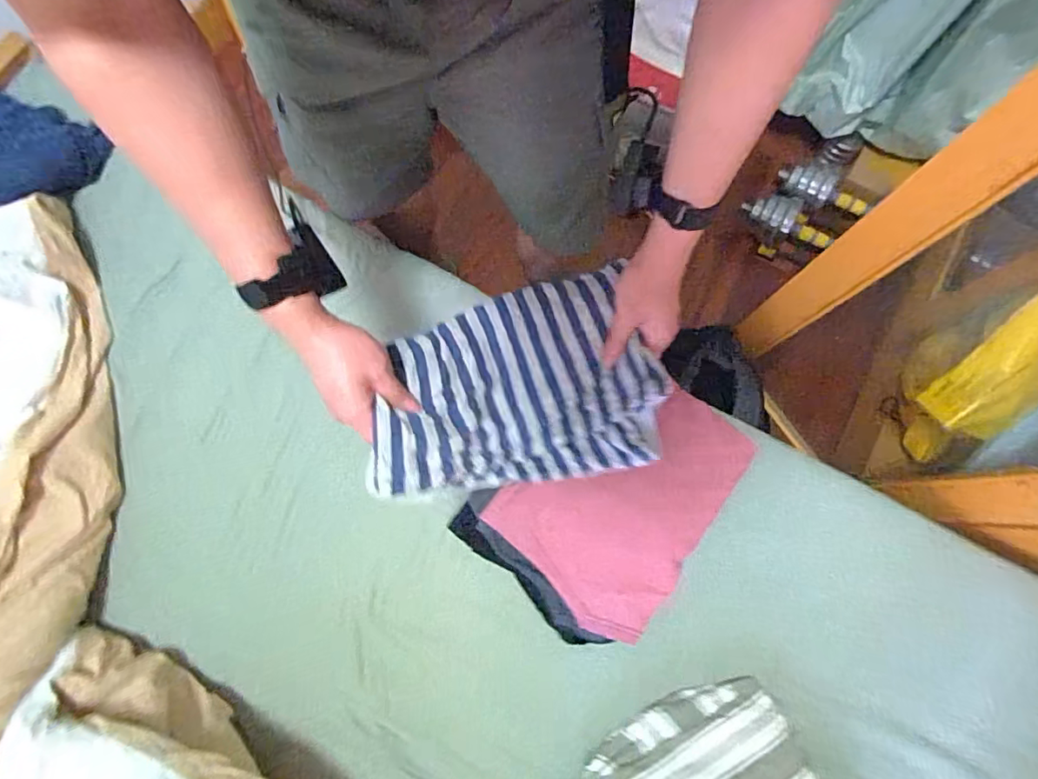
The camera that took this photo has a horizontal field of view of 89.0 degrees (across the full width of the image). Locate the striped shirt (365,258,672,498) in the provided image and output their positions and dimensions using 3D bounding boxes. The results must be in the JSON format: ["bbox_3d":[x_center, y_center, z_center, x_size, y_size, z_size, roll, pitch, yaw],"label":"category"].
[{"bbox_3d":[-0.001,-0.008,0.569,0.287,0.107,0.204,-7,77,-2],"label":"striped shirt"}]

